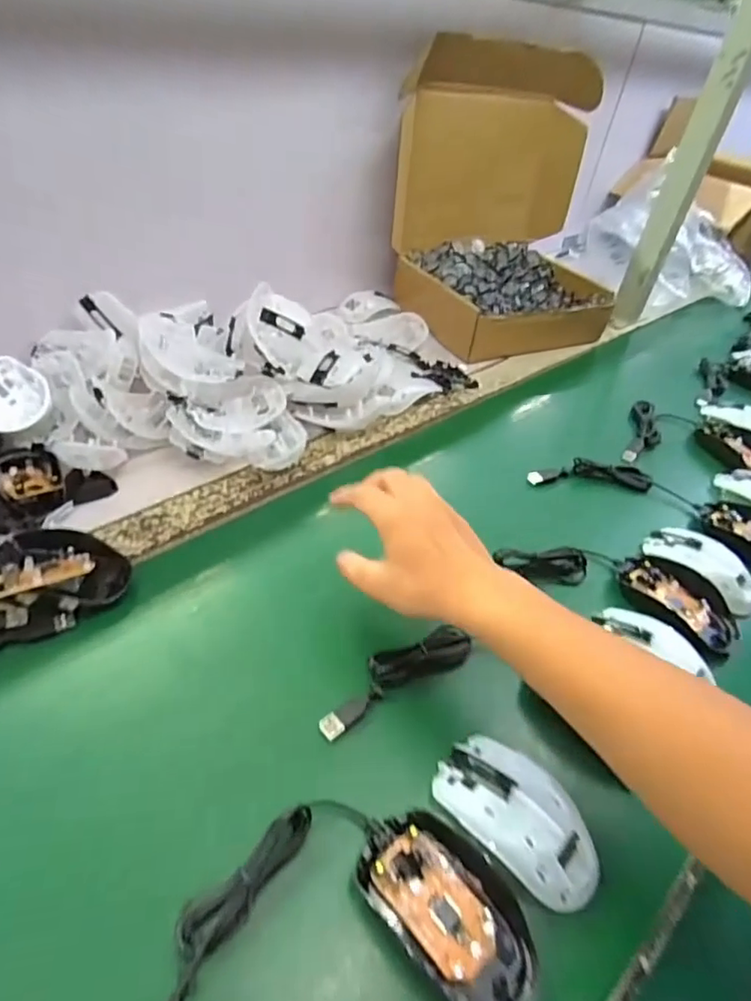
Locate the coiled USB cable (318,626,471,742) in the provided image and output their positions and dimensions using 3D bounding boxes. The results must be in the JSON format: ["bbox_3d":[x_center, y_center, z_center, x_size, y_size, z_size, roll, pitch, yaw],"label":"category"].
[{"bbox_3d":[0.014,0.123,0.417,0.128,0.017,0.029,-23,44,-29],"label":"coiled USB cable"}]

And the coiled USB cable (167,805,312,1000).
[{"bbox_3d":[-0.080,0.209,0.290,0.029,0.015,0.132,20,41,22],"label":"coiled USB cable"}]

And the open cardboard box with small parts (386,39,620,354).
[{"bbox_3d":[0.212,-0.414,0.817,0.314,0.334,0.206,-18,42,-24],"label":"open cardboard box with small parts"}]

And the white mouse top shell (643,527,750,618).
[{"bbox_3d":[0.295,0.057,0.529,0.049,0.024,0.101,-24,44,-29],"label":"white mouse top shell"}]

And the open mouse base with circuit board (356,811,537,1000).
[{"bbox_3d":[0.039,0.217,0.316,0.103,0.024,0.059,30,46,31],"label":"open mouse base with circuit board"}]

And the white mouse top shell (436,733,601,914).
[{"bbox_3d":[0.084,0.186,0.347,0.057,0.028,0.101,-28,47,-33],"label":"white mouse top shell"}]

